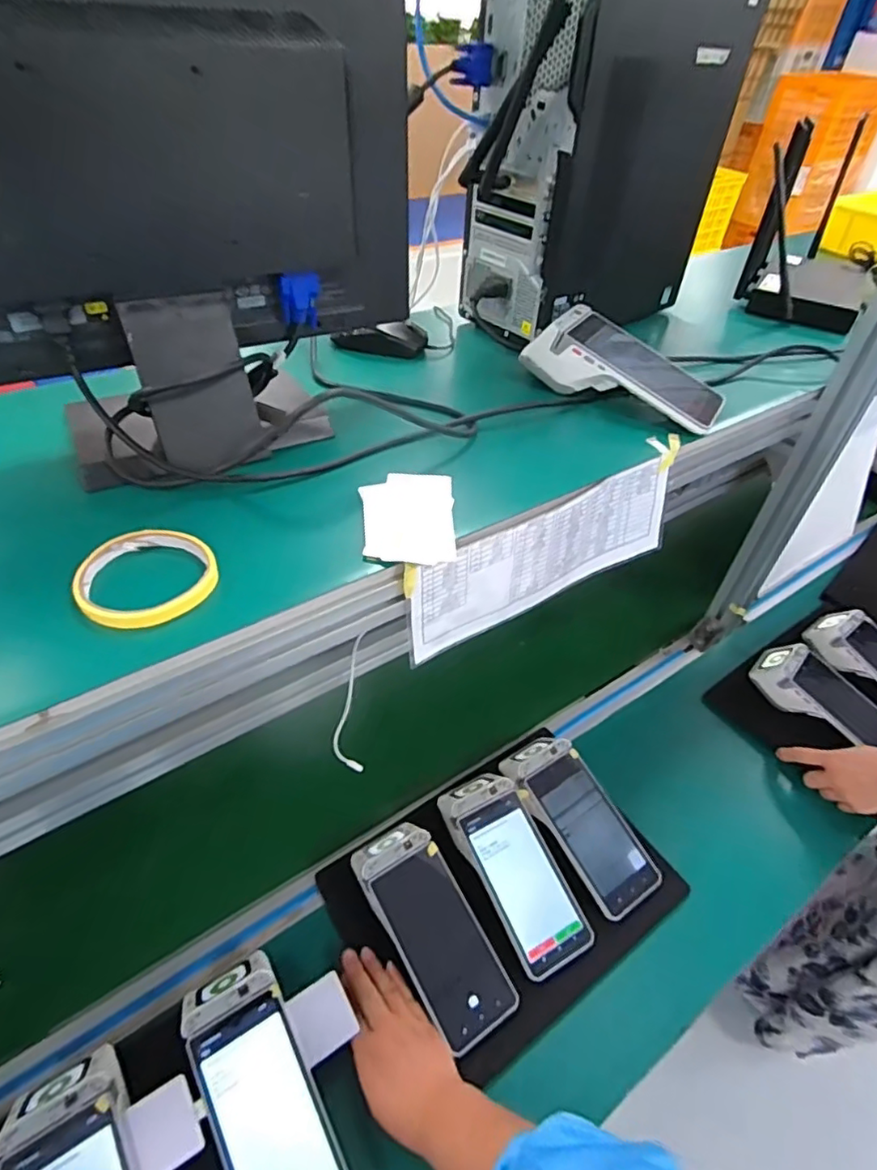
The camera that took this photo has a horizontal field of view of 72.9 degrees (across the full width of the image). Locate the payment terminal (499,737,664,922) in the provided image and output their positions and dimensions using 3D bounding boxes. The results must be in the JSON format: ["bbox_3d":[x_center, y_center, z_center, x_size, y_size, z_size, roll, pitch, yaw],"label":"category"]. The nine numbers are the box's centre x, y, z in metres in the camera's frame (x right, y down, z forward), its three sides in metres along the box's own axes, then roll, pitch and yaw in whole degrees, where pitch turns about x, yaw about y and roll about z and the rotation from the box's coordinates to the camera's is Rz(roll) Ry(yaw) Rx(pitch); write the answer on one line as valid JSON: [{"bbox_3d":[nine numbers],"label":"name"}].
[{"bbox_3d":[0.164,0.274,0.694,0.089,0.041,0.204,-27,68,-28],"label":"payment terminal"}]

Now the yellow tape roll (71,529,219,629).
[{"bbox_3d":[-0.199,-0.006,0.400,0.085,0.015,0.084,2,45,-2],"label":"yellow tape roll"}]

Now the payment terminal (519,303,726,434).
[{"bbox_3d":[0.196,-0.229,0.612,0.201,0.060,0.094,27,49,21],"label":"payment terminal"}]

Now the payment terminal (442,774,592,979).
[{"bbox_3d":[0.082,0.310,0.656,0.088,0.047,0.206,-21,65,-23],"label":"payment terminal"}]

